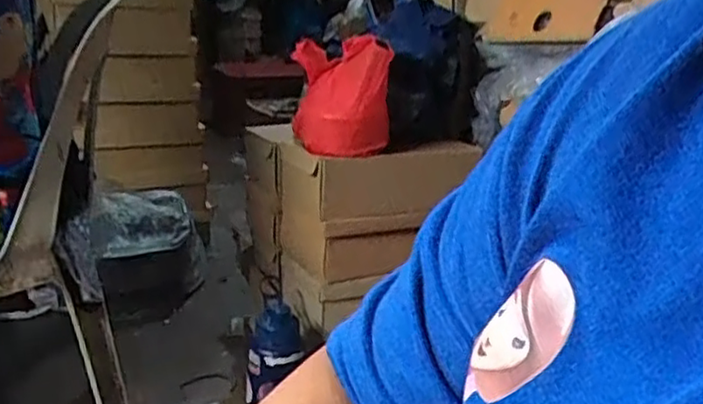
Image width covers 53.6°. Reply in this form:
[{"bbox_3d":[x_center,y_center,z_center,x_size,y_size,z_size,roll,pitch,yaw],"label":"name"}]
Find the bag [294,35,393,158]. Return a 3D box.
[{"bbox_3d":[-0.018,-0.179,1.145,0.142,0.173,0.146,1,18,-10],"label":"bag"}]

